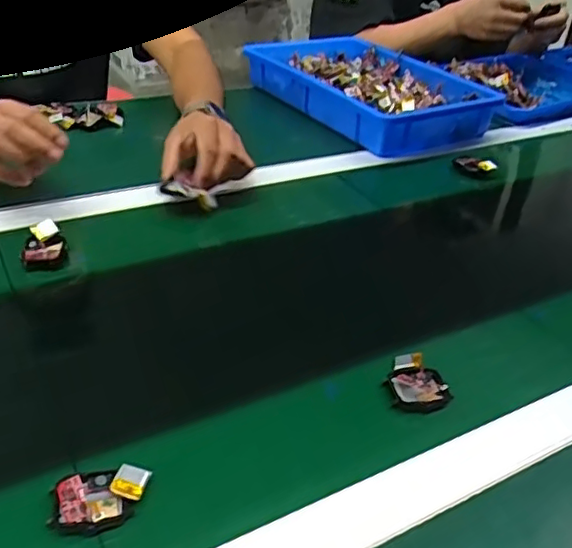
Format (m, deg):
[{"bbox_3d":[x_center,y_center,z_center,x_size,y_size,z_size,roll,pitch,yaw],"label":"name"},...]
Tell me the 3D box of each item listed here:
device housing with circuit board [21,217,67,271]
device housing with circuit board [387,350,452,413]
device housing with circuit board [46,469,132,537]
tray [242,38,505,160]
[{"bbox_3d":[-0.231,-0.028,0.585,0.041,0.017,0.057,-10,37,-20],"label":"device housing with circuit board"},{"bbox_3d":[0.099,0.087,0.488,0.046,0.016,0.053,-15,39,-26],"label":"device housing with circuit board"},{"bbox_3d":[-0.120,0.140,0.375,0.044,0.013,0.040,-10,37,-20],"label":"device housing with circuit board"},{"bbox_3d":[0.128,-0.302,1.000,0.247,0.062,0.364,-19,41,-31],"label":"tray"}]

